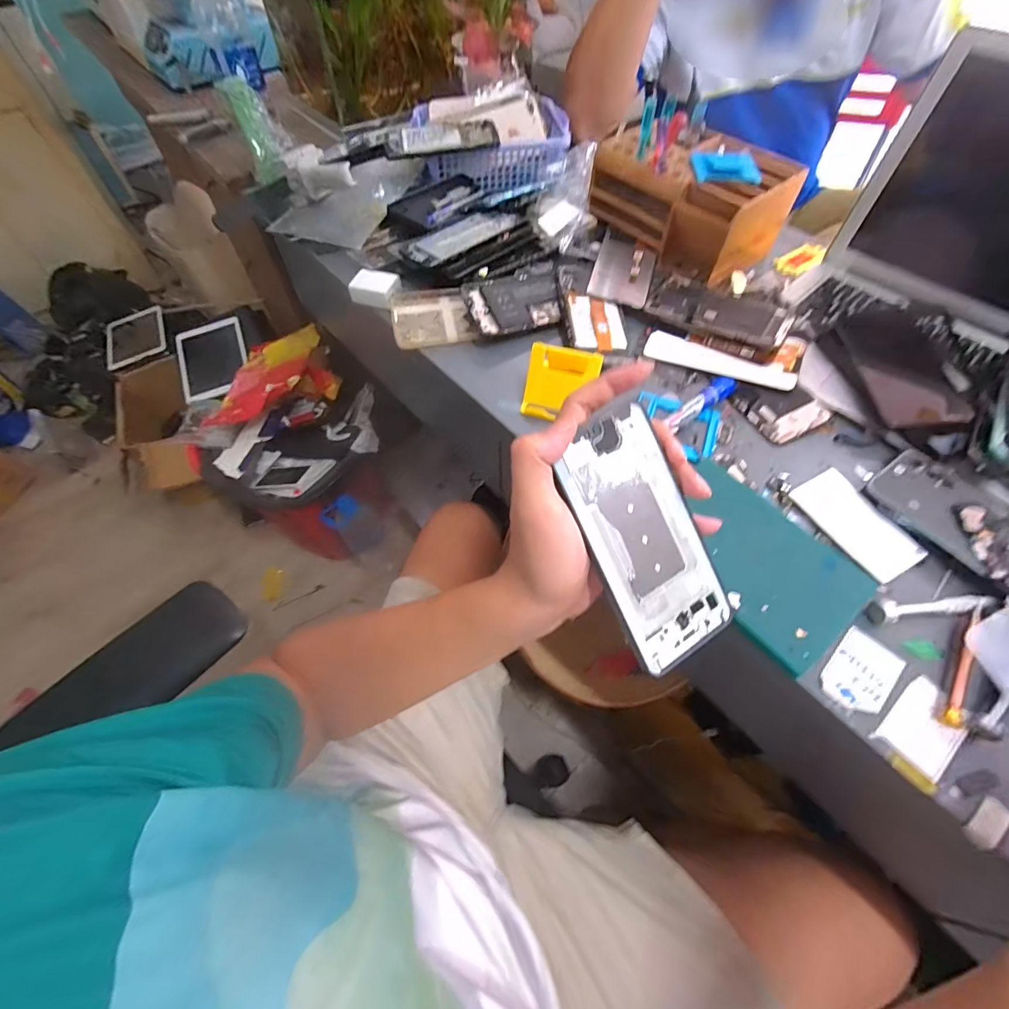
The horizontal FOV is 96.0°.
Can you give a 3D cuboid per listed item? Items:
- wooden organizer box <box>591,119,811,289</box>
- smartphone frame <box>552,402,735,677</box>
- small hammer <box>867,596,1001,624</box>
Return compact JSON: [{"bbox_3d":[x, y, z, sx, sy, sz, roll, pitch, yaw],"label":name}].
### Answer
[{"bbox_3d":[0.232,-0.389,0.582,0.138,0.104,0.214,-40,66,-21],"label":"wooden organizer box"},{"bbox_3d":[0.089,0.022,0.285,0.079,0.004,0.153,-27,96,-18],"label":"smartphone frame"},{"bbox_3d":[0.328,0.080,0.350,0.085,0.021,0.017,-3,59,-2],"label":"small hammer"}]

